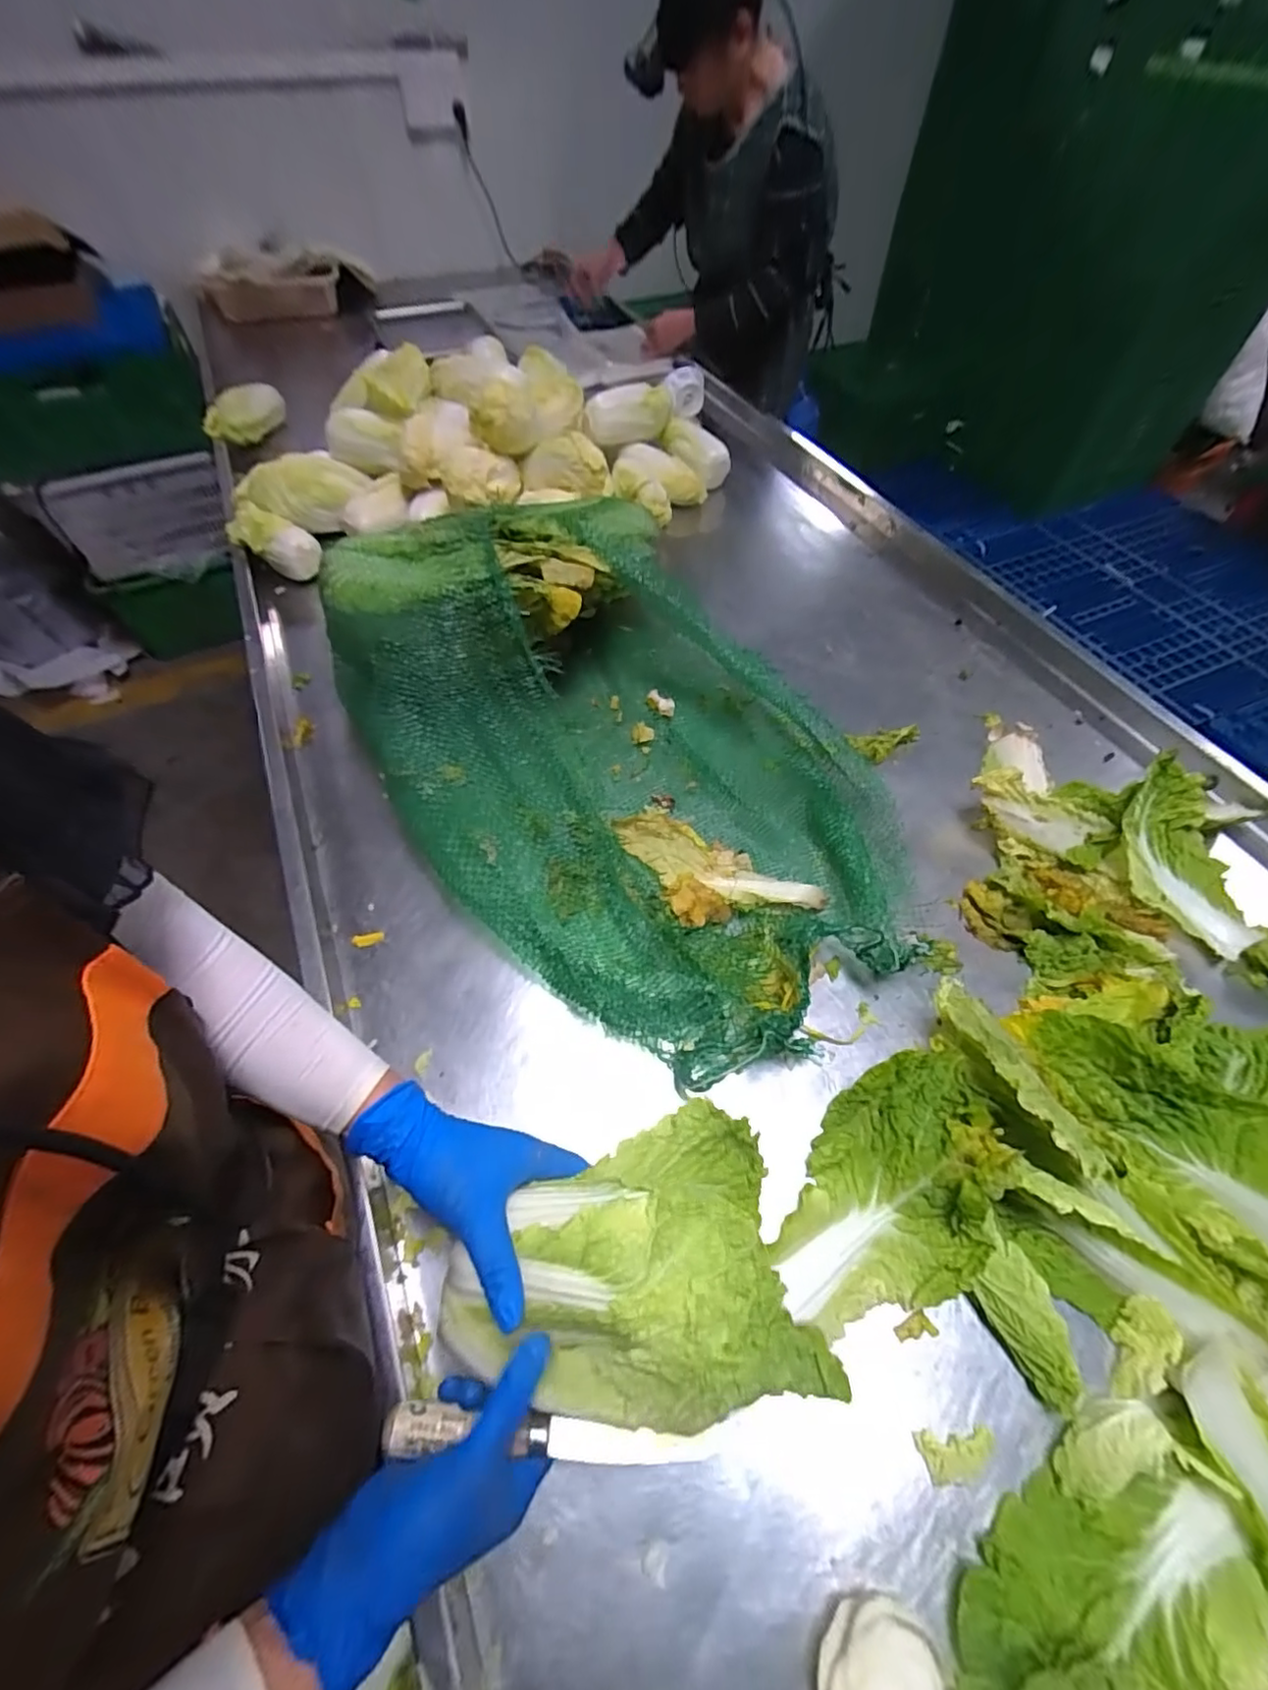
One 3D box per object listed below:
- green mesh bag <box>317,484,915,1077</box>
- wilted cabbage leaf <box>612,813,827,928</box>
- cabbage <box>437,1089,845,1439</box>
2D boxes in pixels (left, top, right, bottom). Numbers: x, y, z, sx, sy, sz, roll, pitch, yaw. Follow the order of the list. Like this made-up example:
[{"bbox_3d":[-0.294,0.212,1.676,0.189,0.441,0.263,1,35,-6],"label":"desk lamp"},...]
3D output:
[{"bbox_3d":[-0.020,-0.136,0.696,0.731,0.212,0.501,38,64,22],"label":"green mesh bag"},{"bbox_3d":[0.076,0.037,0.665,0.240,0.029,0.125,27,61,17],"label":"wilted cabbage leaf"},{"bbox_3d":[-0.002,0.280,0.408,0.225,0.122,0.162,-10,57,-6],"label":"cabbage"}]

